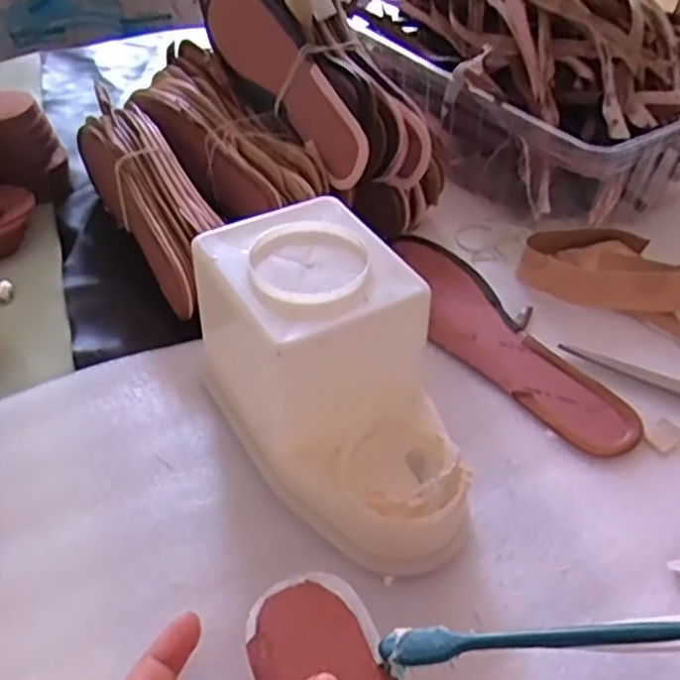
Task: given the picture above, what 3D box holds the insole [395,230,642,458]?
[{"bbox_3d":[0.113,-0.004,0.517,0.069,0.012,0.235,-24,50,-24],"label":"insole"}]

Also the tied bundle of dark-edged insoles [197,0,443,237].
[{"bbox_3d":[-0.030,-0.234,0.603,0.079,0.087,0.284,-28,71,-27],"label":"tied bundle of dark-edged insoles"}]

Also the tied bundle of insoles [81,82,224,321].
[{"bbox_3d":[-0.145,-0.110,0.572,0.061,0.081,0.226,-22,49,-23],"label":"tied bundle of insoles"}]

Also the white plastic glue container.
[{"bbox_3d":[0.002,0.024,0.406,0.110,0.116,0.194,-27,51,-26],"label":"white plastic glue container"}]

